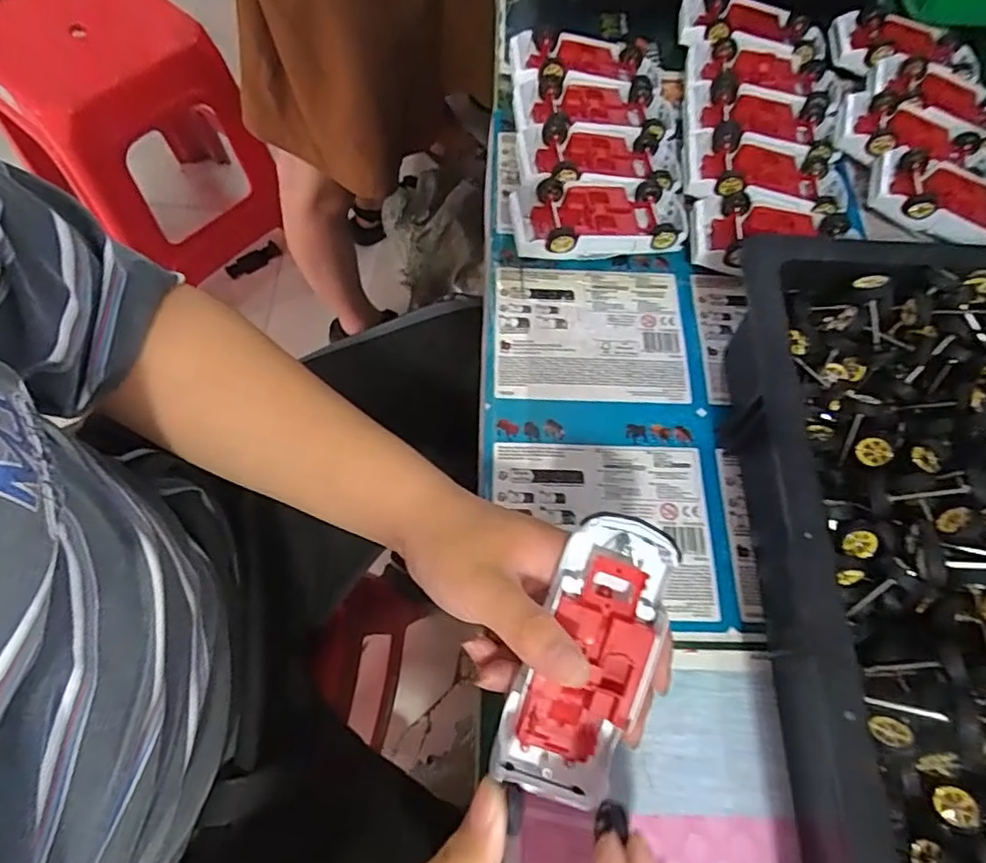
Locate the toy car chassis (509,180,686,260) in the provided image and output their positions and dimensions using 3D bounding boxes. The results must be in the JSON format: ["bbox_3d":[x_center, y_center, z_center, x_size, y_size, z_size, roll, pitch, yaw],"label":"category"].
[{"bbox_3d":[0.079,-0.153,0.440,0.132,0.037,0.060,-4,66,-5],"label":"toy car chassis"}]

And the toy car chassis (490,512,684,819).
[{"bbox_3d":[0.044,0.105,0.277,0.053,0.025,0.130,20,88,8],"label":"toy car chassis"}]

